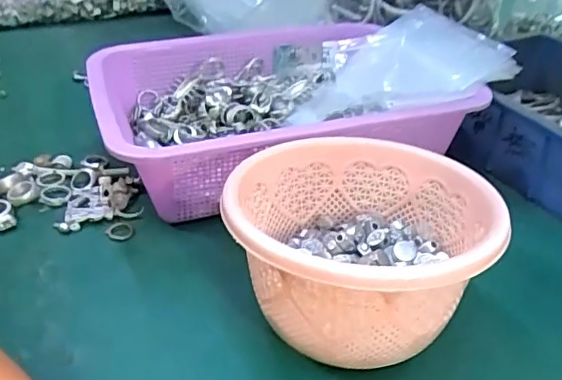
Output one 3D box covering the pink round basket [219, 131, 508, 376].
[{"bbox_3d":[0.044,0.039,0.326,0.139,0.095,0.143,0,34,0],"label":"pink round basket"}]

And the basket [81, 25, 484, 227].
[{"bbox_3d":[-0.010,-0.067,0.498,0.300,0.084,0.243,-15,36,-23],"label":"basket"}]

